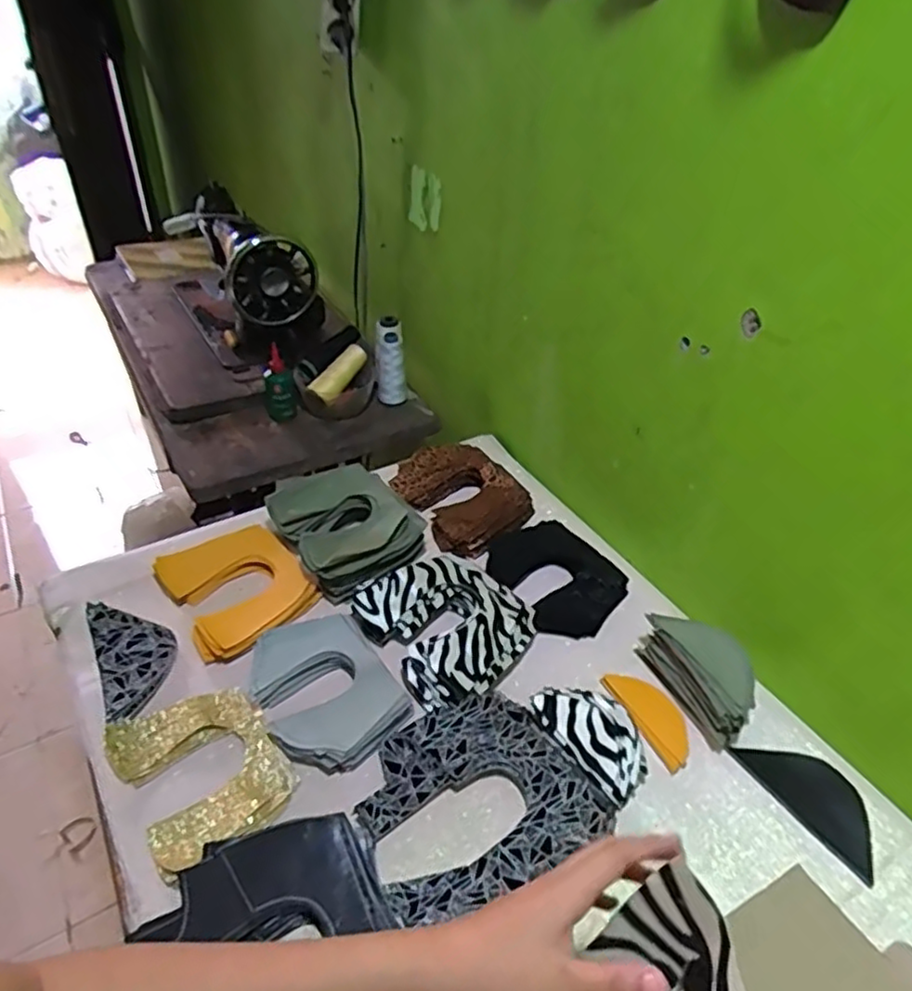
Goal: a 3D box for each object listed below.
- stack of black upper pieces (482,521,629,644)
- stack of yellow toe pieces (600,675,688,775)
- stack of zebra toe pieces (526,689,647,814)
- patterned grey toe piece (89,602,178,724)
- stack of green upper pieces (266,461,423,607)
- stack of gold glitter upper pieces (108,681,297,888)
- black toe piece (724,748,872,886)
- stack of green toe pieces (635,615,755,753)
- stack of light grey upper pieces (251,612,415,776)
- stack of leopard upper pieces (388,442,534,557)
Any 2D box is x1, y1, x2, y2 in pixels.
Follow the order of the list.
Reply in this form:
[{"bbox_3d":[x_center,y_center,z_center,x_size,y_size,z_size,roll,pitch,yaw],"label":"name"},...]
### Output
[{"bbox_3d":[0.118,0.093,0.804,0.130,0.048,0.168,-14,43,-20],"label":"stack of black upper pieces"},{"bbox_3d":[0.193,0.215,0.666,0.054,0.012,0.106,-12,42,-19],"label":"stack of yellow toe pieces"},{"bbox_3d":[0.127,0.223,0.632,0.072,0.034,0.119,-24,47,-29],"label":"stack of zebra toe pieces"},{"bbox_3d":[-0.325,0.160,0.692,0.071,0.020,0.143,-18,44,-24],"label":"patterned grey toe piece"},{"bbox_3d":[-0.129,0.040,0.818,0.151,0.075,0.162,-20,45,-26],"label":"stack of green upper pieces"},{"bbox_3d":[-0.224,0.243,0.605,0.123,0.022,0.154,-26,48,-31],"label":"stack of gold glitter upper pieces"},{"bbox_3d":[0.325,0.270,0.614,0.069,0.004,0.132,-22,43,-25],"label":"black toe piece"},{"bbox_3d":[0.240,0.171,0.673,0.048,0.077,0.129,-12,42,-18],"label":"stack of green toe pieces"},{"bbox_3d":[-0.127,0.182,0.658,0.119,0.025,0.158,-19,45,-25],"label":"stack of light grey upper pieces"},{"bbox_3d":[0.008,0.001,0.898,0.138,0.048,0.173,-25,48,-30],"label":"stack of leopard upper pieces"}]

